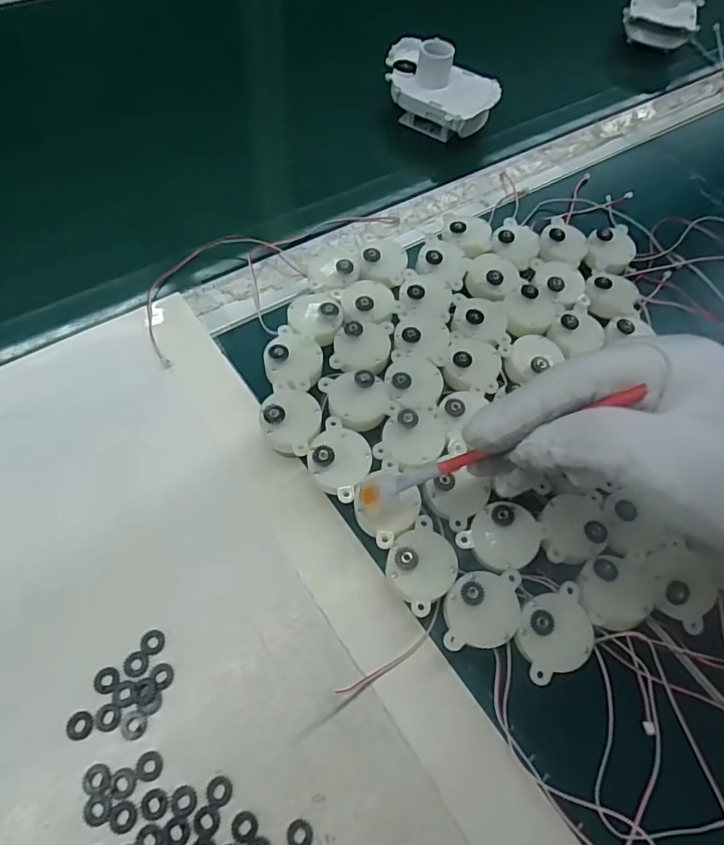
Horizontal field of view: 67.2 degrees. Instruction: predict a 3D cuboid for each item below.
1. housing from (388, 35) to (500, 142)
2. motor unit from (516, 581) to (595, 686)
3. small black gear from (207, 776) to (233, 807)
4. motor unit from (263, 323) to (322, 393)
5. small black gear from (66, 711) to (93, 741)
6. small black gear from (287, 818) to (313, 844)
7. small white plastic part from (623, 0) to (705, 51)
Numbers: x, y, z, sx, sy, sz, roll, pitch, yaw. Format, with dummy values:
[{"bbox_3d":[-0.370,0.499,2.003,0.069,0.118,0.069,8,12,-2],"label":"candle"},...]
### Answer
[{"bbox_3d":[0.061,-0.274,0.446,0.096,0.054,0.069,23,62,9],"label":"housing"},{"bbox_3d":[0.085,0.096,0.247,0.039,0.031,0.031,-18,64,-14],"label":"motor unit"},{"bbox_3d":[-0.058,0.149,0.220,0.010,0.004,0.010,2,61,-3],"label":"small black gear"},{"bbox_3d":[-0.038,-0.032,0.308,0.031,0.029,0.043,-6,62,-8],"label":"motor unit"},{"bbox_3d":[-0.117,0.126,0.227,0.011,0.004,0.011,2,61,-3],"label":"small black gear"},{"bbox_3d":[-0.025,0.163,0.215,0.010,0.004,0.011,11,61,2],"label":"small black gear"},{"bbox_3d":[0.305,-0.417,0.546,0.067,0.050,0.070,25,60,8],"label":"small white plastic part"}]

